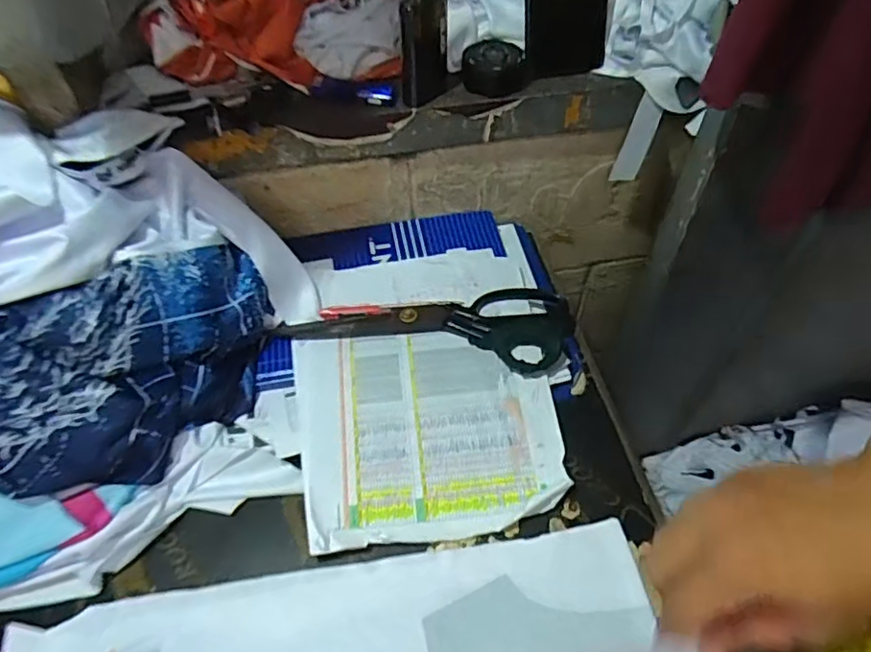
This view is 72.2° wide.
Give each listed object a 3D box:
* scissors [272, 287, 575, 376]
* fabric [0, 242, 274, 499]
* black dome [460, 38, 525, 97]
[{"bbox_3d":[-0.005,-0.006,0.572,0.273,0.014,0.089,4,52,4],"label":"scissors"},{"bbox_3d":[-0.249,0.033,0.471,0.258,0.121,0.120,-27,56,-19],"label":"fabric"},{"bbox_3d":[0.053,-0.243,0.559,0.057,0.032,0.049,0,52,1],"label":"black dome"}]

